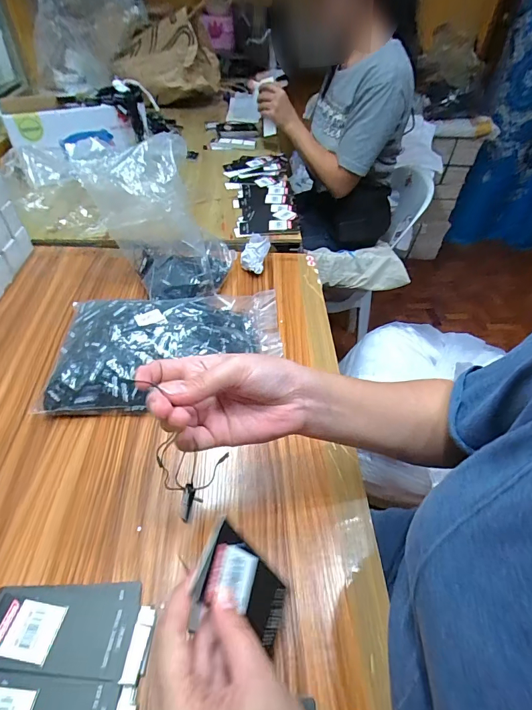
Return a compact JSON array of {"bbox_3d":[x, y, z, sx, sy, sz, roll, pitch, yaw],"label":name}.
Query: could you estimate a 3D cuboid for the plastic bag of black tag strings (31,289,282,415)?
[{"bbox_3d":[-0.117,-0.011,0.475,0.282,0.058,0.169,-6,48,-10],"label":"plastic bag of black tag strings"}]

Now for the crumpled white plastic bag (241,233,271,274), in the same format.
[{"bbox_3d":[-0.018,-0.167,0.634,0.045,0.048,0.065,5,47,0],"label":"crumpled white plastic bag"}]

